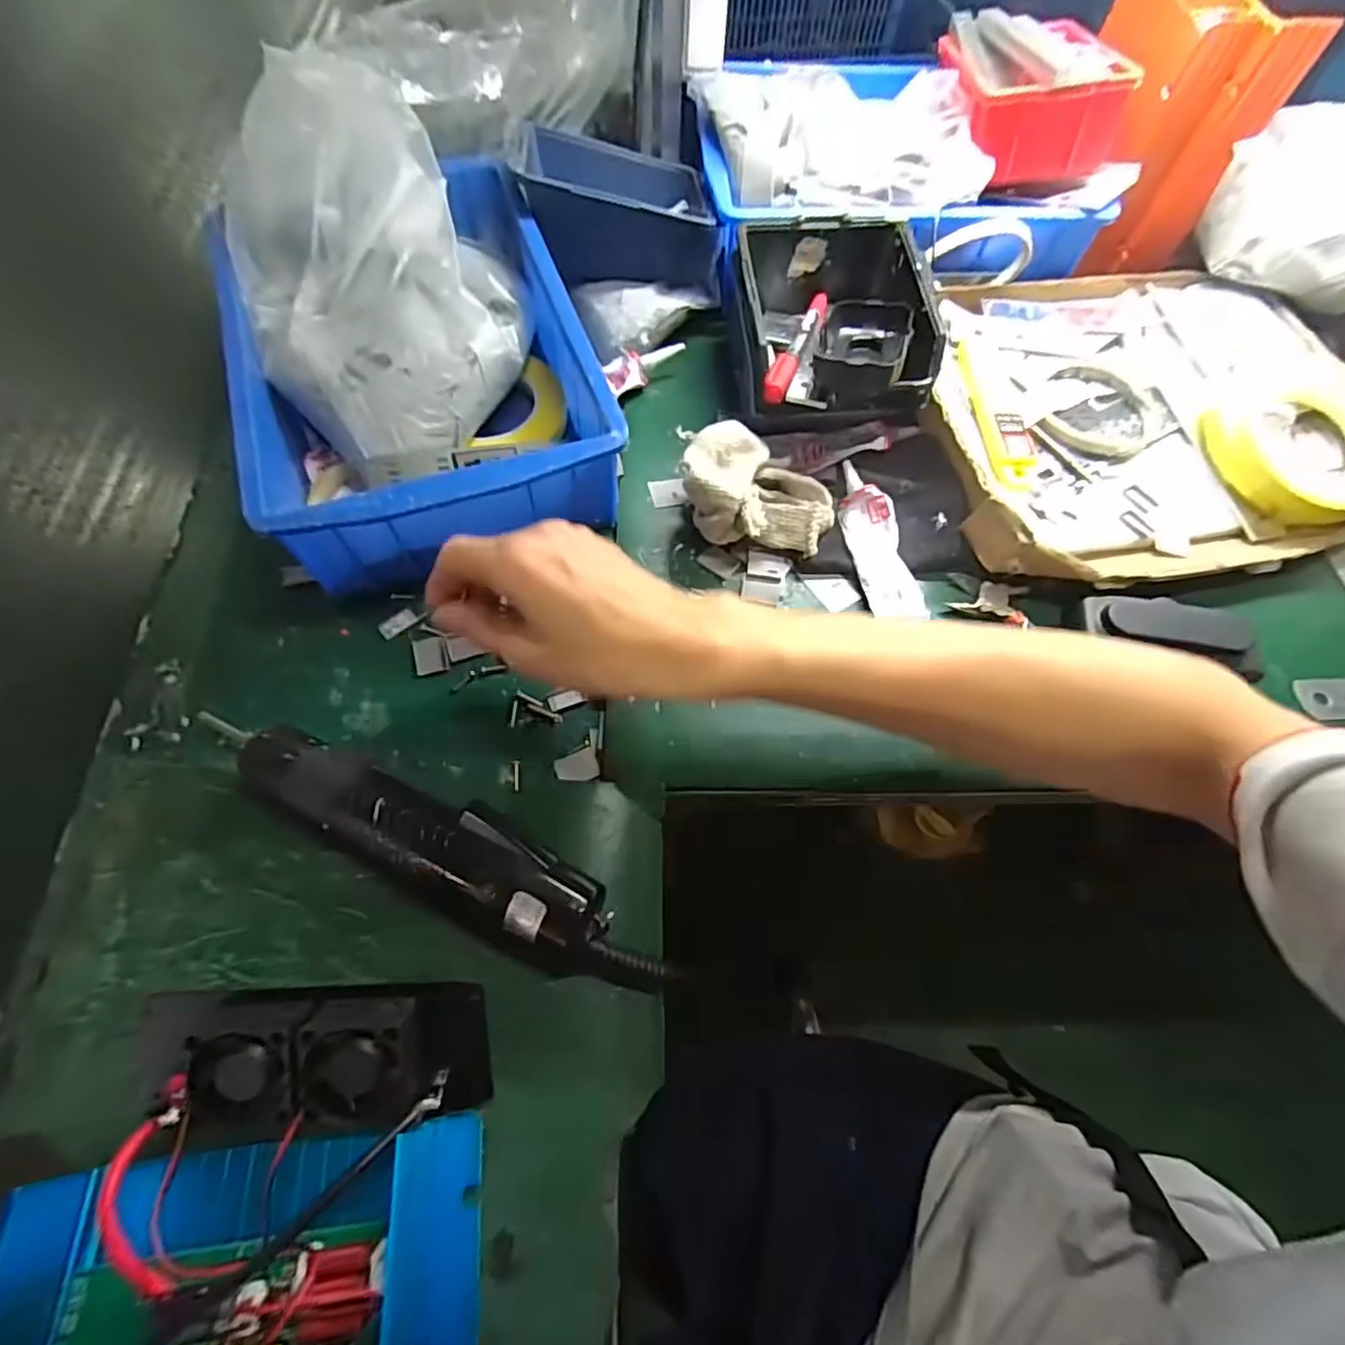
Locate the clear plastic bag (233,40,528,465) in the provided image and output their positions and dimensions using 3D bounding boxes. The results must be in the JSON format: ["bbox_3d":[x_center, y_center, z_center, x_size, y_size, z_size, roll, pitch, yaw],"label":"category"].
[{"bbox_3d":[-0.184,-0.258,0.382,0.159,0.126,0.226,-18,67,-10],"label":"clear plastic bag"}]

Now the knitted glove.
[{"bbox_3d":[0.055,-0.110,0.399,0.098,0.054,0.063,14,64,4],"label":"knitted glove"}]

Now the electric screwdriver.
[{"bbox_3d":[-0.121,0.082,0.309,0.264,0.040,0.043,26,67,9],"label":"electric screwdriver"}]

